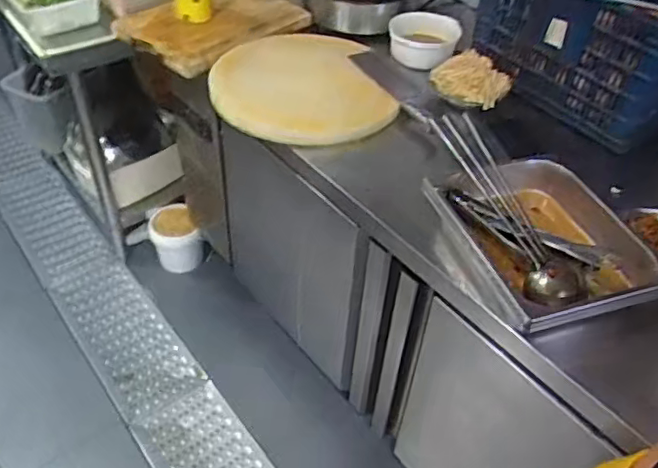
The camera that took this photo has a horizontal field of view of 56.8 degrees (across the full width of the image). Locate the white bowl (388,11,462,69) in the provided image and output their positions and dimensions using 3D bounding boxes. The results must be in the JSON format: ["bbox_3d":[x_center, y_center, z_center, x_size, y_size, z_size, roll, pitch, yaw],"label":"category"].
[{"bbox_3d":[0.218,-0.456,1.399,0.130,0.081,0.158,30,48,24],"label":"white bowl"}]

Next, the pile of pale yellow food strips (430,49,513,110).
[{"bbox_3d":[0.294,-0.318,1.256,0.162,0.070,0.130,15,44,10],"label":"pile of pale yellow food strips"}]

